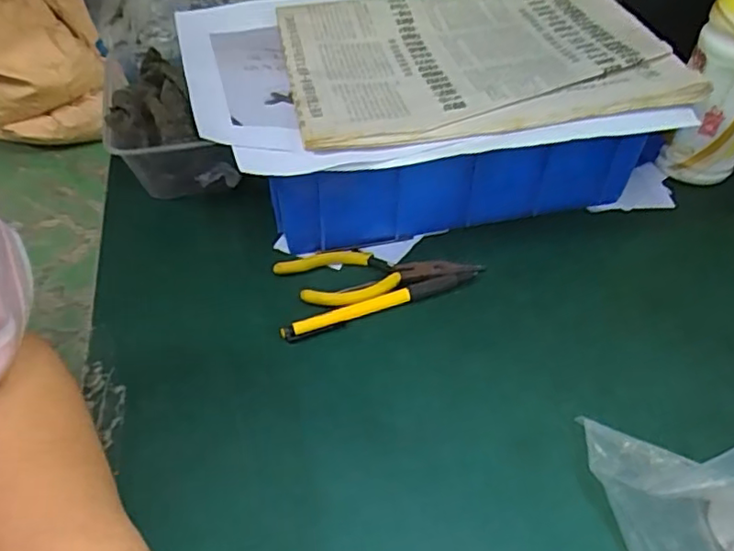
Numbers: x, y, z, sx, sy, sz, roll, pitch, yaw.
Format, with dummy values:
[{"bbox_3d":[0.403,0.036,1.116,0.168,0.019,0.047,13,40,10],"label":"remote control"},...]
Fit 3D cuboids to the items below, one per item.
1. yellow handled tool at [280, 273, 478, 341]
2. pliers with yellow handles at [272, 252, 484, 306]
[{"bbox_3d":[0.010,0.019,0.410,0.138,0.005,0.010,-17,49,-17],"label":"yellow handled tool"},{"bbox_3d":[0.008,-0.001,0.427,0.137,0.008,0.045,-8,47,-9],"label":"pliers with yellow handles"}]

